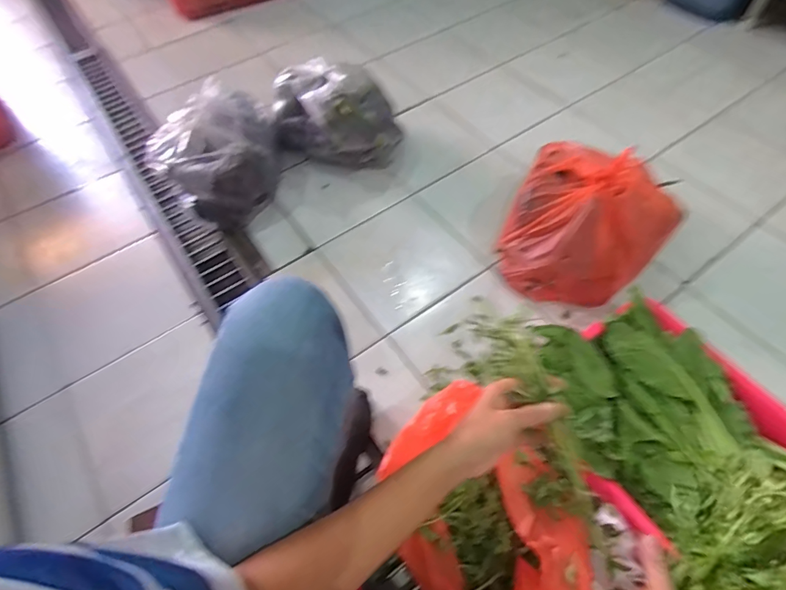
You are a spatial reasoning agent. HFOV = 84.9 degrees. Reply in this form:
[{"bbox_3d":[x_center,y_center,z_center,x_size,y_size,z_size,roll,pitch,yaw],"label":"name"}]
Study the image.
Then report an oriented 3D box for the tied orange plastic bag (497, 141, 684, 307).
[{"bbox_3d":[0.409,-0.158,0.913,0.293,0.263,0.304,21,60,16],"label":"tied orange plastic bag"}]

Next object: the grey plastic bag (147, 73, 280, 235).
[{"bbox_3d":[-0.442,-0.361,1.101,0.297,0.223,0.274,-30,60,-16],"label":"grey plastic bag"}]

